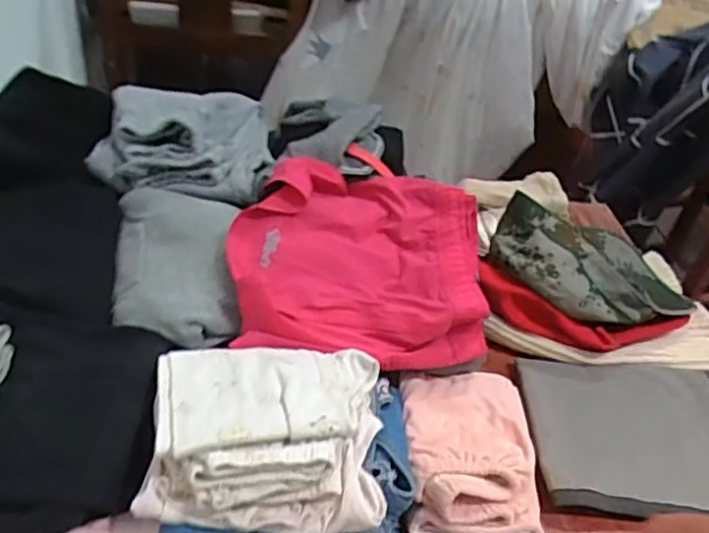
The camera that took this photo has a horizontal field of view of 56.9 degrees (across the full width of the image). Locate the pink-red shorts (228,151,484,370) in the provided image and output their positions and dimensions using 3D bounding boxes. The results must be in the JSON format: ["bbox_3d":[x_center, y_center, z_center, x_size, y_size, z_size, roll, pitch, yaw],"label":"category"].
[{"bbox_3d":[0.006,-0.014,0.663,0.243,0.077,0.226,5,40,-6],"label":"pink-red shorts"}]

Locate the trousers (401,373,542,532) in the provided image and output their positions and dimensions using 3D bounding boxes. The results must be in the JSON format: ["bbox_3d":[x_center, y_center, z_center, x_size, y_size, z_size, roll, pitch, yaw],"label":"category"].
[{"bbox_3d":[0.104,0.167,0.589,0.123,0.053,0.189,6,39,-1],"label":"trousers"}]

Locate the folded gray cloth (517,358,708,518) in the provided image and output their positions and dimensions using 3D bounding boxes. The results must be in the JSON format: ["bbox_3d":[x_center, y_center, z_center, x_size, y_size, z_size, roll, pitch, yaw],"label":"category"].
[{"bbox_3d":[0.290,0.165,0.656,0.228,0.019,0.178,6,39,-1],"label":"folded gray cloth"}]

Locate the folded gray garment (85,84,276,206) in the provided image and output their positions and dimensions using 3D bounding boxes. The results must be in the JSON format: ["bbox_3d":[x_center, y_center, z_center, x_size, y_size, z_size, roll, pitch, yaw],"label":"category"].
[{"bbox_3d":[-0.195,-0.152,0.769,0.196,0.064,0.151,10,40,-1],"label":"folded gray garment"}]

